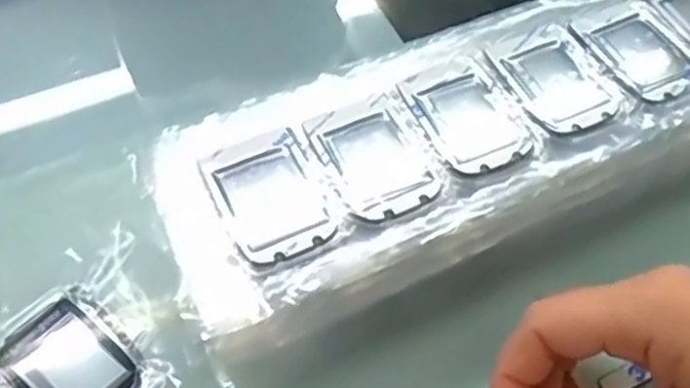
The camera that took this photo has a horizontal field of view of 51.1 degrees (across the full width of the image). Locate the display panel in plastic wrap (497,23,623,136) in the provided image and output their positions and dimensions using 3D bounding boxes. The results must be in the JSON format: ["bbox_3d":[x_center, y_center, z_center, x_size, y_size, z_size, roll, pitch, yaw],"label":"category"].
[{"bbox_3d":[0.087,-0.044,0.287,0.038,0.007,0.048,-20,59,-13],"label":"display panel in plastic wrap"}]

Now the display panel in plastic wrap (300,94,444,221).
[{"bbox_3d":[0.011,-0.014,0.265,0.038,0.004,0.051,-25,61,-17],"label":"display panel in plastic wrap"}]

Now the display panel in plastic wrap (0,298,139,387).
[{"bbox_3d":[-0.108,0.066,0.279,0.054,0.004,0.036,38,63,20],"label":"display panel in plastic wrap"}]

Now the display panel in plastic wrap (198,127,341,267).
[{"bbox_3d":[-0.026,0.001,0.255,0.038,0.005,0.051,-22,60,-15],"label":"display panel in plastic wrap"}]

